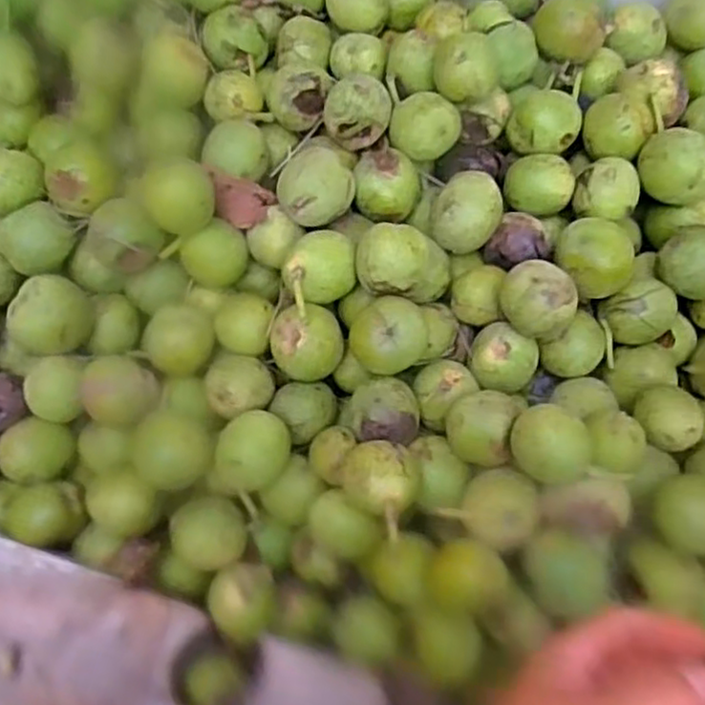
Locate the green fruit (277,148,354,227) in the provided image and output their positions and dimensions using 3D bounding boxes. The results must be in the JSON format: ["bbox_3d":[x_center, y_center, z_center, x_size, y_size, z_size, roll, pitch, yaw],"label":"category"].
[{"bbox_3d":[-0.023,-0.110,0.461,0.048,0.042,0.051,2,56,-3],"label":"green fruit"}]

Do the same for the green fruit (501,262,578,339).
[{"bbox_3d":[0.113,-0.028,0.444,0.046,0.048,0.042,24,58,12],"label":"green fruit"}]

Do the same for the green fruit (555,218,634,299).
[{"bbox_3d":[0.148,-0.057,0.454,0.043,0.046,0.040,2,56,-3],"label":"green fruit"}]

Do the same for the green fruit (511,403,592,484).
[{"bbox_3d":[0.108,0.055,0.398,0.043,0.040,0.036,33,60,17],"label":"green fruit"}]

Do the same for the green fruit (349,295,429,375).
[{"bbox_3d":[0.022,-0.009,0.439,0.046,0.038,0.040,11,56,3],"label":"green fruit"}]

